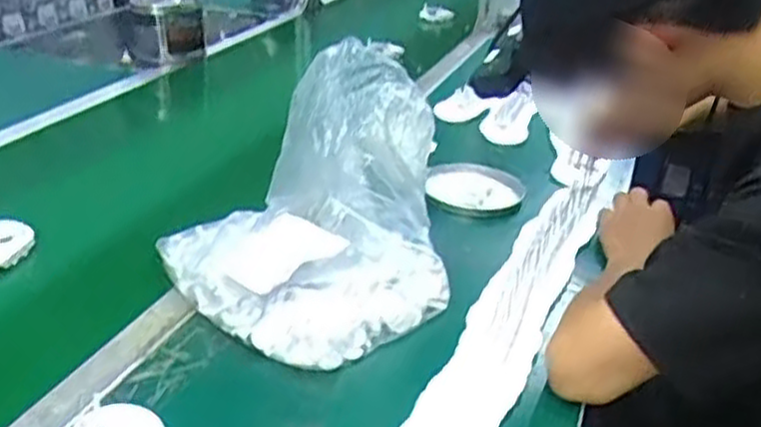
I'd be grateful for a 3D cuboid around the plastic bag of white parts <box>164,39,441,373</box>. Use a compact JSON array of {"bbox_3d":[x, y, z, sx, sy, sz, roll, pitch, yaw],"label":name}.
[{"bbox_3d":[-0.066,-0.012,0.758,0.234,0.209,0.252,25,33,37],"label":"plastic bag of white parts"}]

